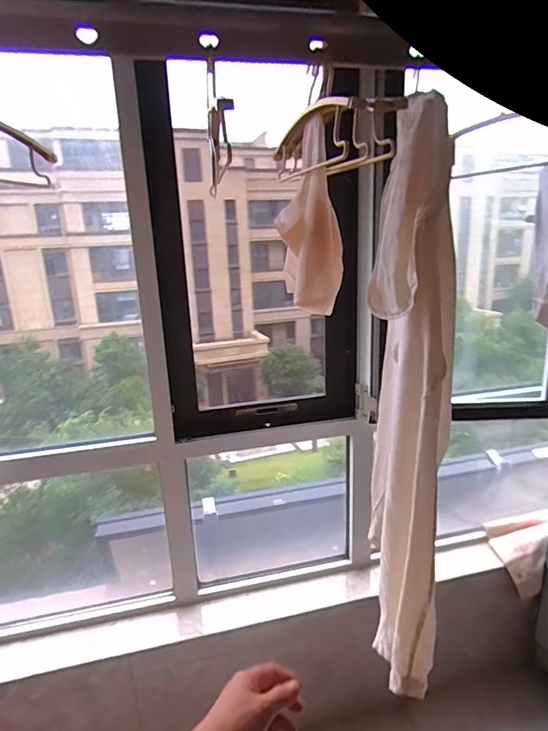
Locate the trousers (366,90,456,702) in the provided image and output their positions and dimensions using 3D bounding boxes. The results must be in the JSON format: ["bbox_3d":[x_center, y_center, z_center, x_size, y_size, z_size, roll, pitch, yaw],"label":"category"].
[{"bbox_3d":[0.184,0.075,0.608,0.102,0.761,0.100,1,16,13],"label":"trousers"}]

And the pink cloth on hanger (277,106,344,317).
[{"bbox_3d":[0.058,-0.225,0.696,0.095,0.275,0.073,-2,16,2],"label":"pink cloth on hanger"}]

